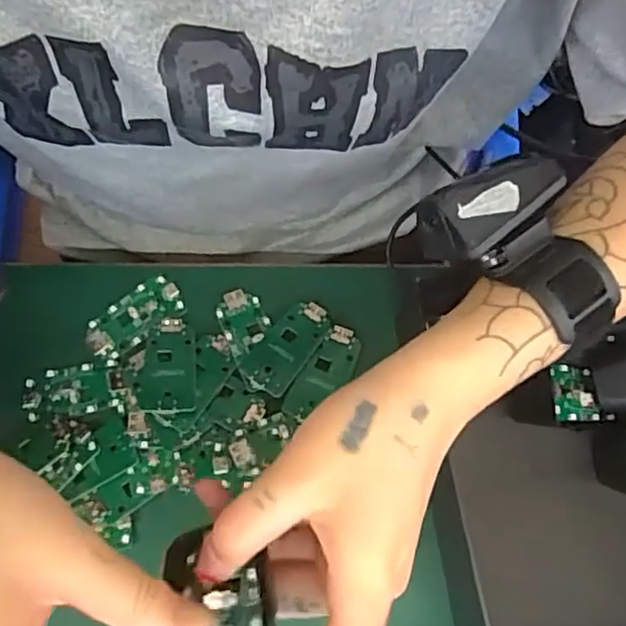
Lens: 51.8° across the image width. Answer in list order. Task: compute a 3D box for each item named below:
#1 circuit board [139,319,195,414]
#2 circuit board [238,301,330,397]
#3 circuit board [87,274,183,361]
[{"bbox_3d":[-0.087,0.033,0.389,0.032,0.008,0.061,0,59,-9],"label":"circuit board"},{"bbox_3d":[-0.015,0.020,0.398,0.032,0.009,0.064,39,79,9],"label":"circuit board"},{"bbox_3d":[-0.114,0.002,0.409,0.062,0.004,0.030,-36,79,-8],"label":"circuit board"}]

